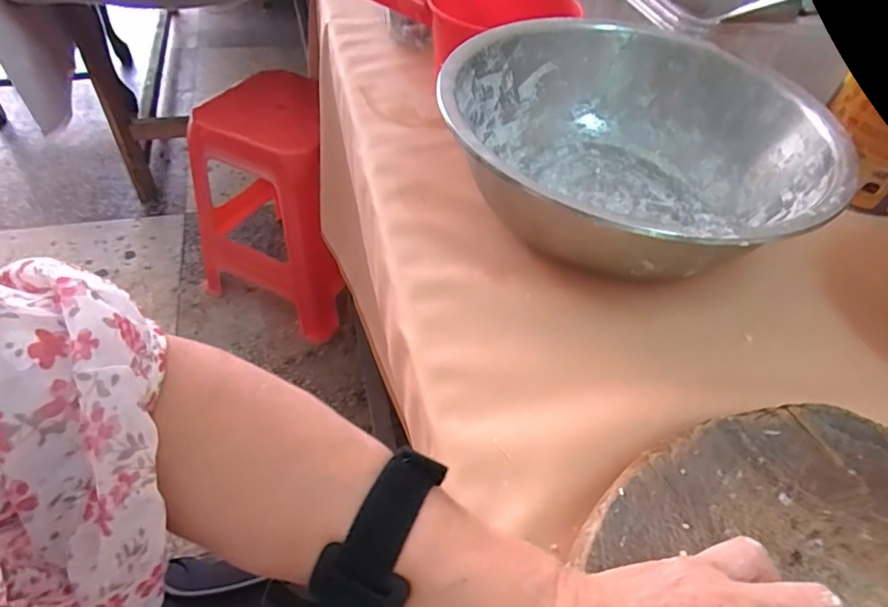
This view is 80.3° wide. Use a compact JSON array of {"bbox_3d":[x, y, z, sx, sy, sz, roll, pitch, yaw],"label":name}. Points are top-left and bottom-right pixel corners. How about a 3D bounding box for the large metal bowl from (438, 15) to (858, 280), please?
[{"bbox_3d":[0.161,-0.142,0.492,0.324,0.106,0.330,3,48,-4],"label":"large metal bowl"}]

